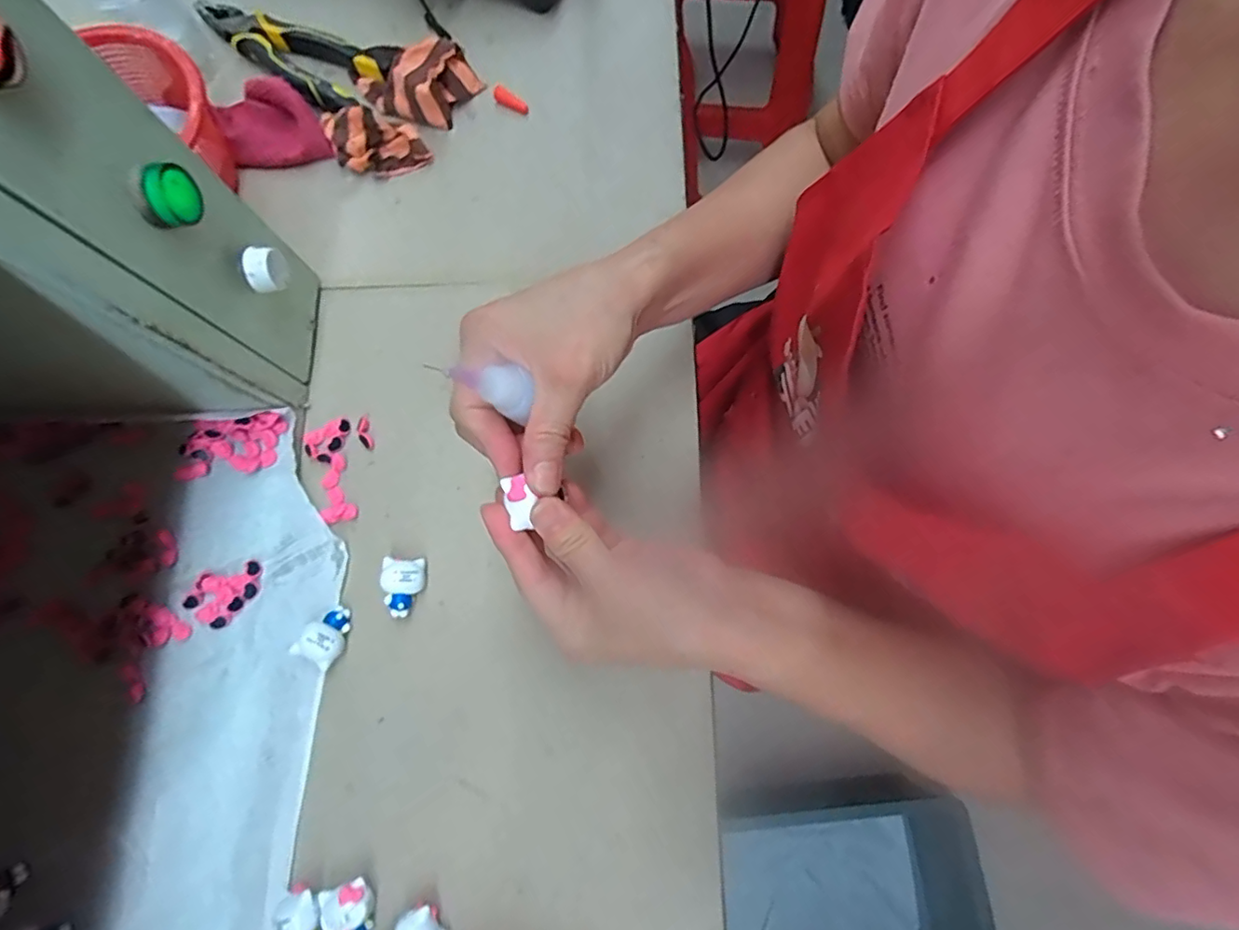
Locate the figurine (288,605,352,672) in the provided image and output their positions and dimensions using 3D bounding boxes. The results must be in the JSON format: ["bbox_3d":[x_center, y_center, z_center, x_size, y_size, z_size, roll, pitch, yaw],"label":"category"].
[{"bbox_3d":[-0.180,0.103,0.347,0.026,0.012,0.035,23,74,5],"label":"figurine"}]

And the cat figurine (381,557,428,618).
[{"bbox_3d":[-0.133,0.076,0.358,0.023,0.023,0.035,-1,73,-2],"label":"cat figurine"}]

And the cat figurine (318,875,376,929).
[{"bbox_3d":[-0.147,0.247,0.313,0.027,0.019,0.033,-19,75,-7],"label":"cat figurine"}]

